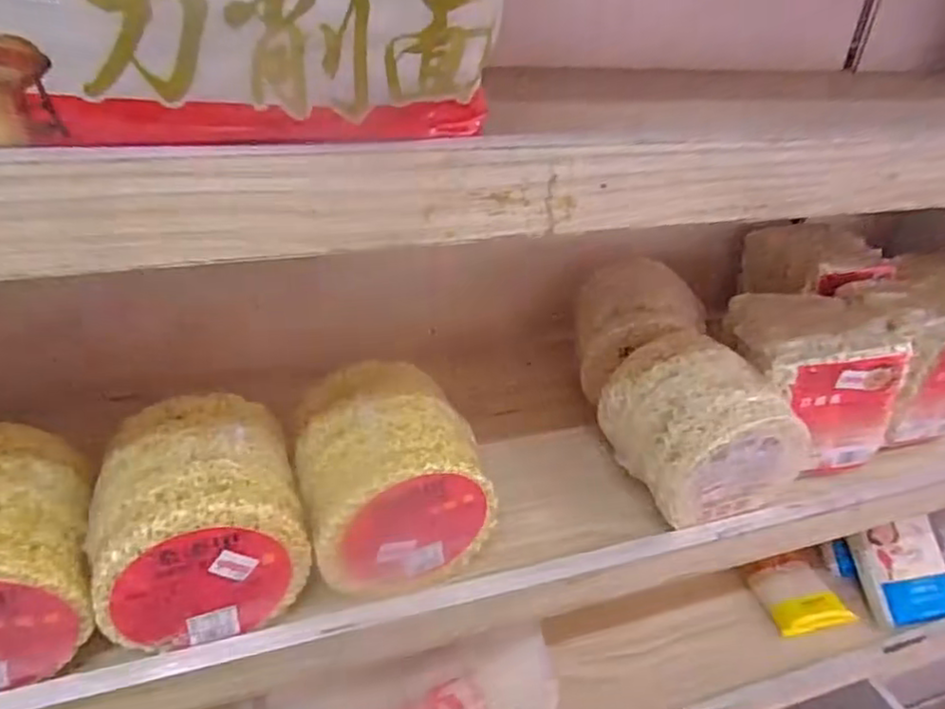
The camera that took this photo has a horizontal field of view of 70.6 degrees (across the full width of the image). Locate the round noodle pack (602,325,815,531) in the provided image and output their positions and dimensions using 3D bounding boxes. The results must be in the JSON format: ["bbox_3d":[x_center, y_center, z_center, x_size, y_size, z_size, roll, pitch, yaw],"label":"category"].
[{"bbox_3d":[0.175,0.052,0.514,0.122,0.098,0.116,-10,34,-21],"label":"round noodle pack"}]

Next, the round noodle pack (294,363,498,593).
[{"bbox_3d":[-0.055,0.080,0.449,0.118,0.108,0.110,-10,34,-22],"label":"round noodle pack"}]

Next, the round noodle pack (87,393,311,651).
[{"bbox_3d":[-0.165,0.098,0.404,0.114,0.100,0.106,-9,34,-21],"label":"round noodle pack"}]

